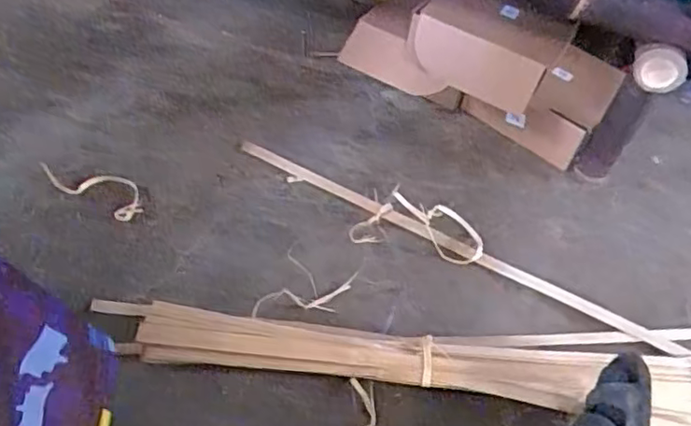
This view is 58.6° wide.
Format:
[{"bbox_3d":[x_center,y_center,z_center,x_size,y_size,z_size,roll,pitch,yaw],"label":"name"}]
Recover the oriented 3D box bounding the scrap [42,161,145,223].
[{"bbox_3d":[-0.409,-0.047,1.007,0.171,0.020,0.071,25,59,7],"label":"scrap"}]

